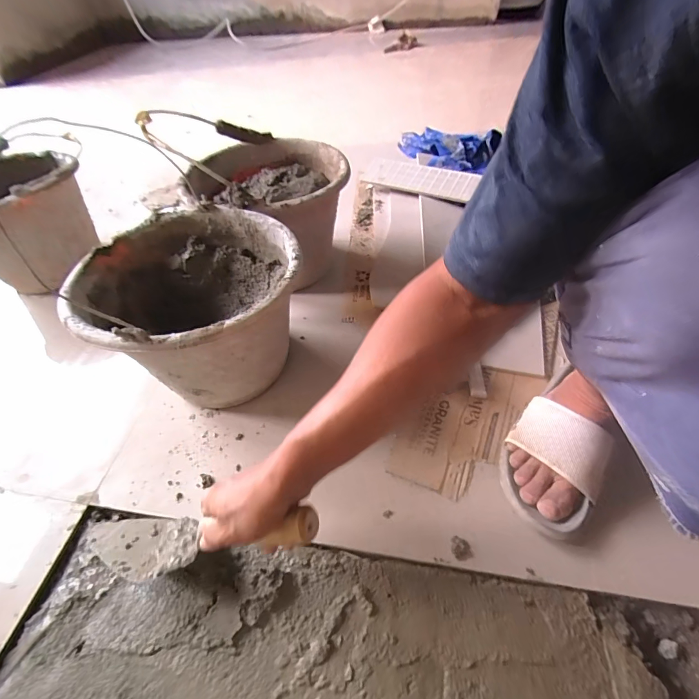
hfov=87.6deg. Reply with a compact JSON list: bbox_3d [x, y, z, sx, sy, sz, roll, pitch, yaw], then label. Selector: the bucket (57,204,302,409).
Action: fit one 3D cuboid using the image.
[{"bbox_3d":[-0.205,-0.044,0.523,0.281,0.208,0.249,21,55,20],"label":"bucket"}]

